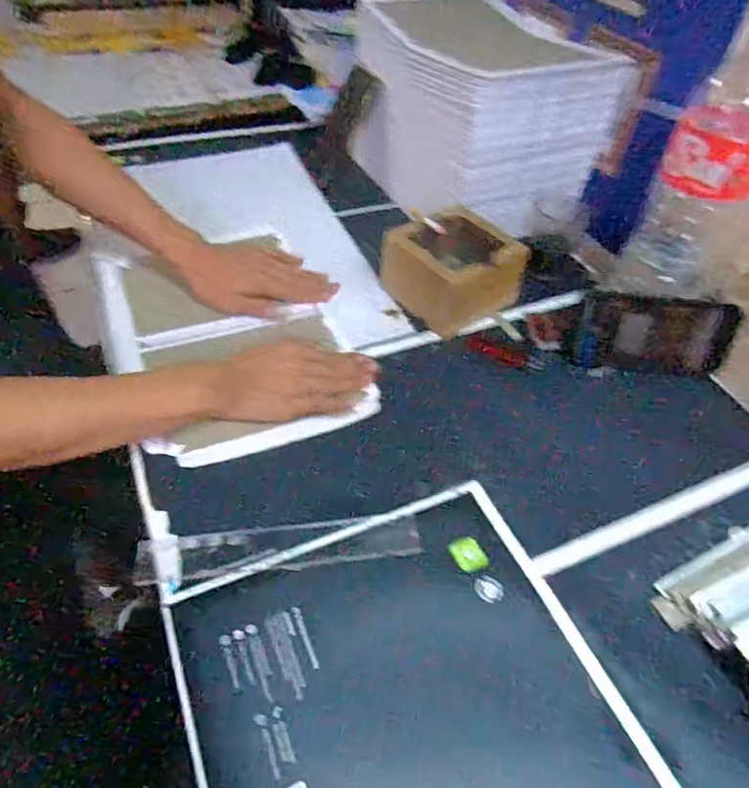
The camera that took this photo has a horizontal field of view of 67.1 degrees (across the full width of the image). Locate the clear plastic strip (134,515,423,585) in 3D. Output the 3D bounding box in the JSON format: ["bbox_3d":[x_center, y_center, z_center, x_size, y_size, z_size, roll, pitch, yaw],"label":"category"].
[{"bbox_3d":[-0.075,0.127,0.468,0.225,0.007,0.040,-4,50,-9],"label":"clear plastic strip"}]

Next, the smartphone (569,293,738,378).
[{"bbox_3d":[0.310,-0.065,0.627,0.157,0.084,0.010,8,15,11],"label":"smartphone"}]

